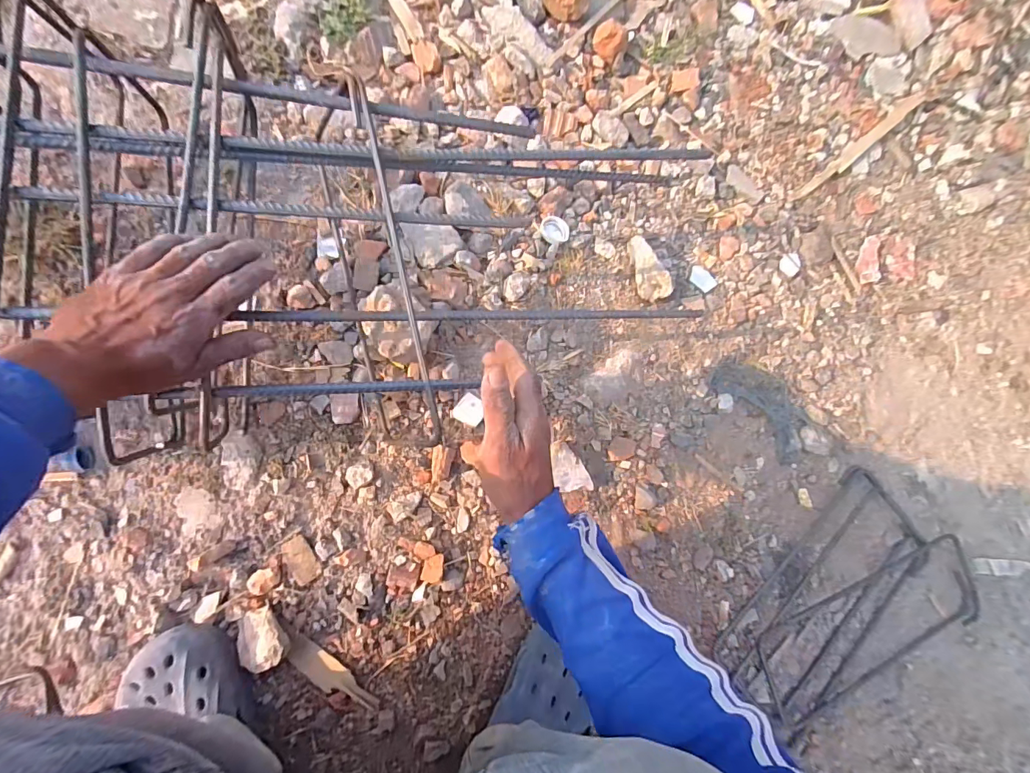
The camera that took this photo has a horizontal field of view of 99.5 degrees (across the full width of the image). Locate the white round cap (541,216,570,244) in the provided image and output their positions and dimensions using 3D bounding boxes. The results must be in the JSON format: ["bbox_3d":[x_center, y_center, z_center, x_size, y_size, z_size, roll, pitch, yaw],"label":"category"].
[{"bbox_3d":[0.055,-0.219,0.608,0.040,0.008,0.040,0,87,-9],"label":"white round cap"}]

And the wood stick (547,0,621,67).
[{"bbox_3d":[0.154,-0.582,0.649,0.015,0.009,0.324,43,82,-5],"label":"wood stick"}]

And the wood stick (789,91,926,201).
[{"bbox_3d":[0.556,-0.386,0.700,0.320,0.006,0.023,-40,94,-9],"label":"wood stick"}]

